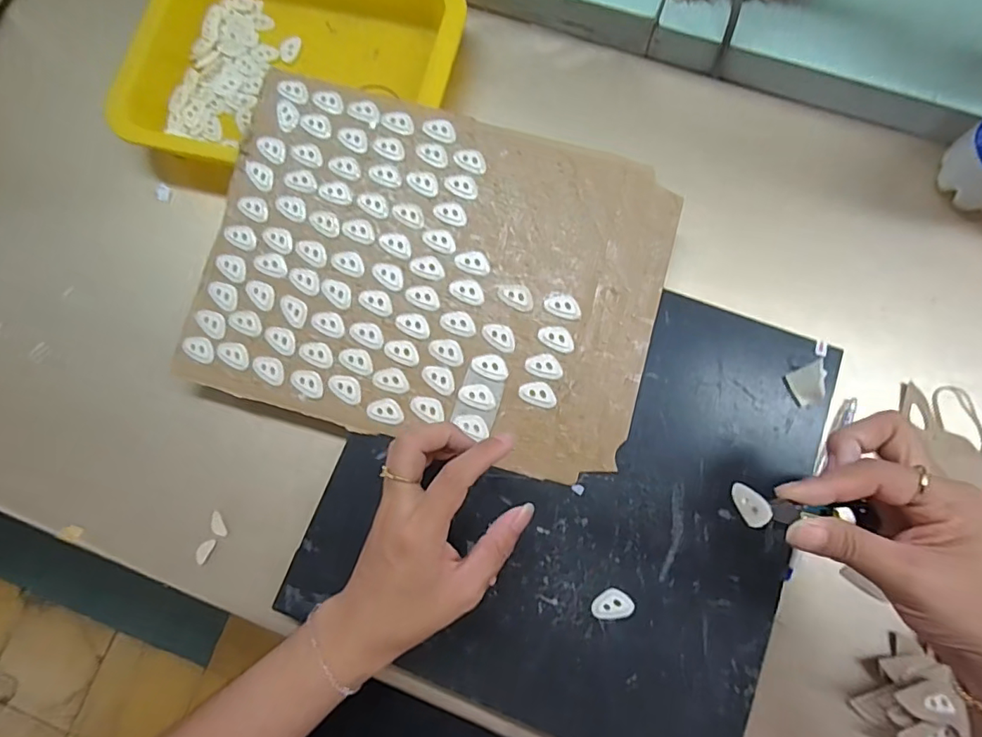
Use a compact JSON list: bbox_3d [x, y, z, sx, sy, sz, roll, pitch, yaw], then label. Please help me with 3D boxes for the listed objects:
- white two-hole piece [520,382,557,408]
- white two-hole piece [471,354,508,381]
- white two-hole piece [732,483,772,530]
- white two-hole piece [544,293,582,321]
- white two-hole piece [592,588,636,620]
[{"bbox_3d":[0.033,0.017,0.360,0.026,0.004,0.016,14,79,5],"label":"white two-hole piece"},{"bbox_3d":[0.000,-0.001,0.364,0.026,0.004,0.017,15,79,5],"label":"white two-hole piece"},{"bbox_3d":[0.124,0.065,0.250,0.007,0.021,0.020,-9,80,-2],"label":"white two-hole piece"},{"bbox_3d":[0.051,-0.044,0.367,0.027,0.004,0.017,13,79,5],"label":"white two-hole piece"},{"bbox_3d":[0.078,0.152,0.337,0.027,0.004,0.018,-9,78,0],"label":"white two-hole piece"}]

